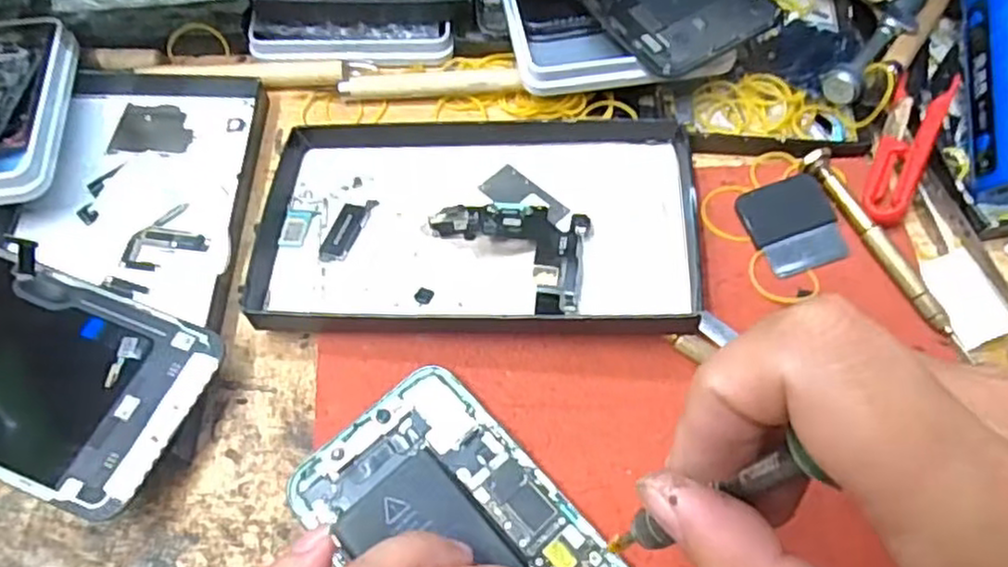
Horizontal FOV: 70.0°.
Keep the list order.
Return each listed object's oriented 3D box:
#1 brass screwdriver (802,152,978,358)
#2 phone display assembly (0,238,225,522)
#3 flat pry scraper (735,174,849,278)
[{"bbox_3d":[0.161,-0.014,0.301,0.012,0.011,0.103,-24,67,-12],"label":"brass screwdriver"},{"bbox_3d":[-0.185,0.025,0.264,0.148,0.013,0.073,21,60,6],"label":"phone display assembly"},{"bbox_3d":[0.125,-0.026,0.310,0.038,0.006,0.041,-17,66,-9],"label":"flat pry scraper"}]

